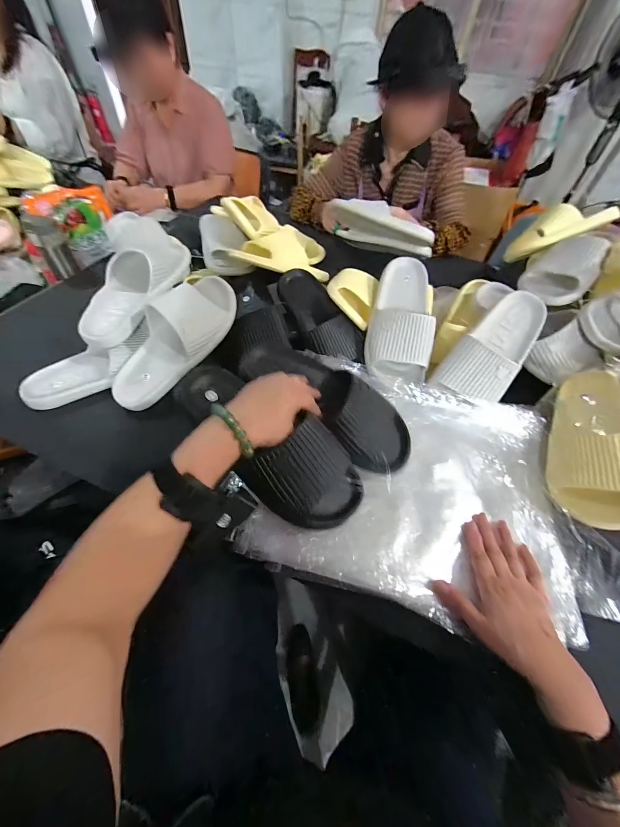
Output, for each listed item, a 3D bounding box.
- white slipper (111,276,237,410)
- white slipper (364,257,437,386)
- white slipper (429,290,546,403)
[{"bbox_3d":[-0.232,-0.126,0.502,0.104,0.077,0.263,40,89,23],"label":"white slipper"},{"bbox_3d":[0.162,-0.171,0.532,0.109,0.065,0.264,8,73,1],"label":"white slipper"},{"bbox_3d":[0.313,-0.113,0.498,0.105,0.070,0.218,39,75,22],"label":"white slipper"}]

